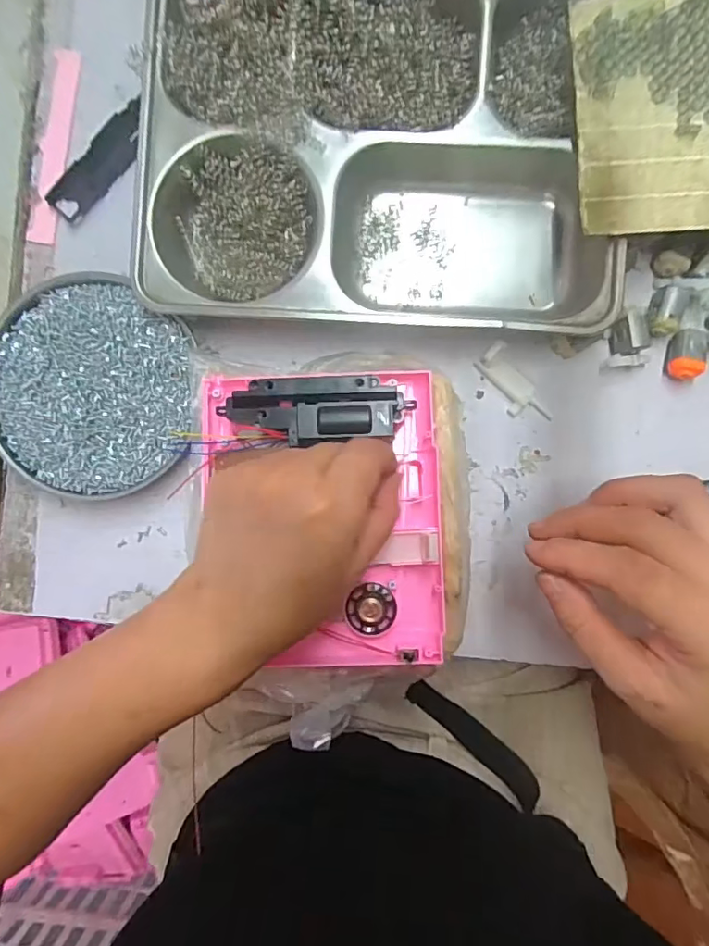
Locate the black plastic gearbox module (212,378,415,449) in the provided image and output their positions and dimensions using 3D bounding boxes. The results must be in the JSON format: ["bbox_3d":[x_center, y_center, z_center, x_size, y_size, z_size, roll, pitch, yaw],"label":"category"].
[{"bbox_3d":[-0.022,-0.035,0.297,0.096,0.032,0.037,3,89,11],"label":"black plastic gearbox module"}]

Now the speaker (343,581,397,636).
[{"bbox_3d":[0.009,0.076,0.302,0.028,0.009,0.028,0,89,2],"label":"speaker"}]

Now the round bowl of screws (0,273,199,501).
[{"bbox_3d":[-0.161,-0.051,0.336,0.133,0.022,0.128,0,89,2],"label":"round bowl of screws"}]

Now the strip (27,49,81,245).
[{"bbox_3d":[-0.194,-0.211,0.353,0.017,0.005,0.124,10,90,2],"label":"strip"}]

